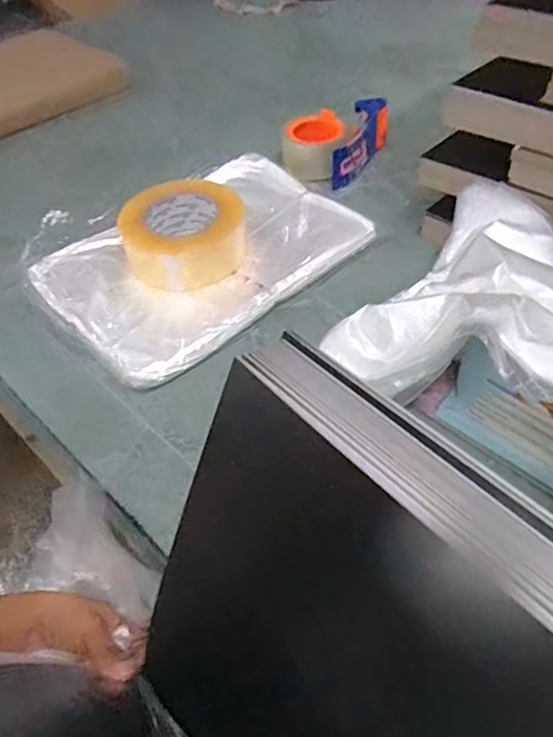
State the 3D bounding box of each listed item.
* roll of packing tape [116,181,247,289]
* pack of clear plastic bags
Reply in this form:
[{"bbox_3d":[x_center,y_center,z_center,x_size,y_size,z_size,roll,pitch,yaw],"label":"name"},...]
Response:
[{"bbox_3d":[-0.102,-0.149,0.606,0.123,0.054,0.117,-2,51,2],"label":"roll of packing tape"},{"bbox_3d":[-0.078,-0.128,0.626,0.330,0.030,0.224,-34,56,-25],"label":"pack of clear plastic bags"}]

